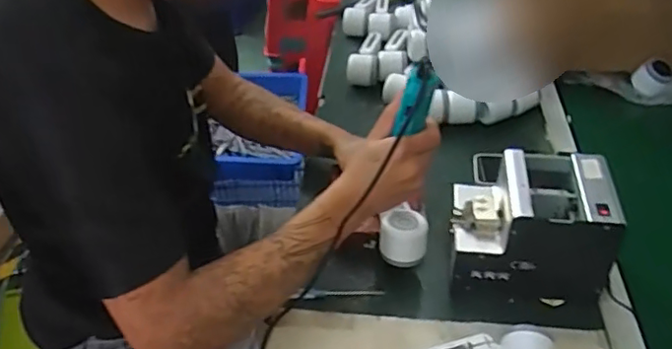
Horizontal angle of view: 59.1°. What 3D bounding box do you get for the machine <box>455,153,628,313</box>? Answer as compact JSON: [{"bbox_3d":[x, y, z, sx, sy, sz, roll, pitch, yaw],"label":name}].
[{"bbox_3d":[0.241,0.067,0.752,0.175,0.155,0.125,7,40,6],"label":"machine"}]

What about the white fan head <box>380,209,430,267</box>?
[{"bbox_3d":[0.086,0.080,0.755,0.057,0.047,0.055,4,40,4],"label":"white fan head"}]

